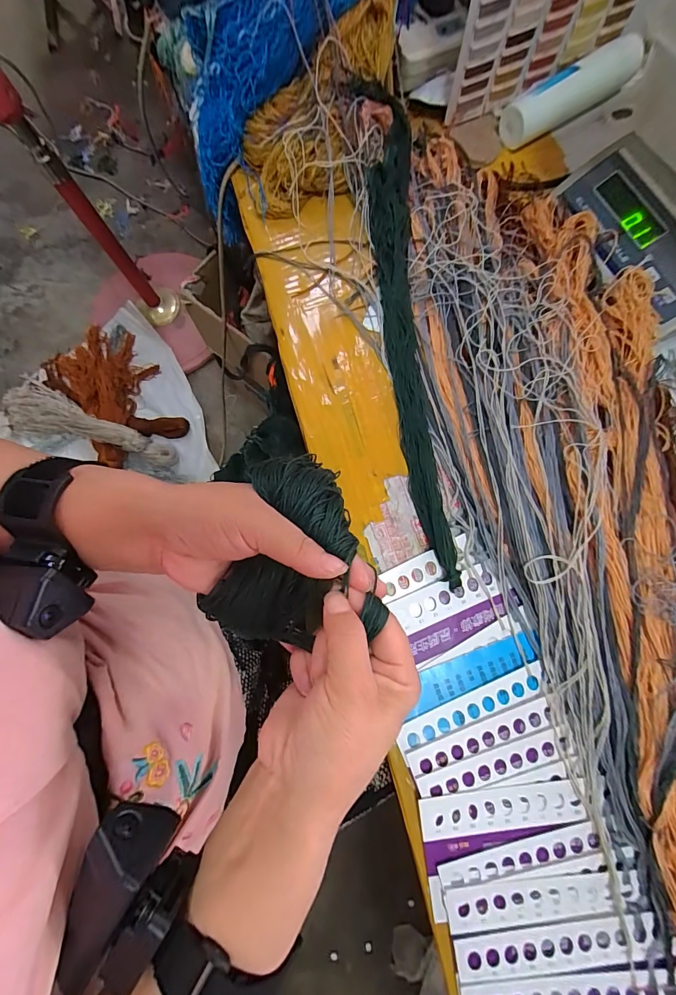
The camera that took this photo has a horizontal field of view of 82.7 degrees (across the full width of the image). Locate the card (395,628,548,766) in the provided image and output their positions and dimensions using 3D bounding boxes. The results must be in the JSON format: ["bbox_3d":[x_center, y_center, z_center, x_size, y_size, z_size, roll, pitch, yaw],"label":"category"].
[{"bbox_3d":[0.106,0.157,0.311,0.132,0.006,0.051,-19,79,-3],"label":"card"}]

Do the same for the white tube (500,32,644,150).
[{"bbox_3d":[0.250,-0.436,0.409,0.150,0.045,0.033,-30,80,-5],"label":"white tube"}]

